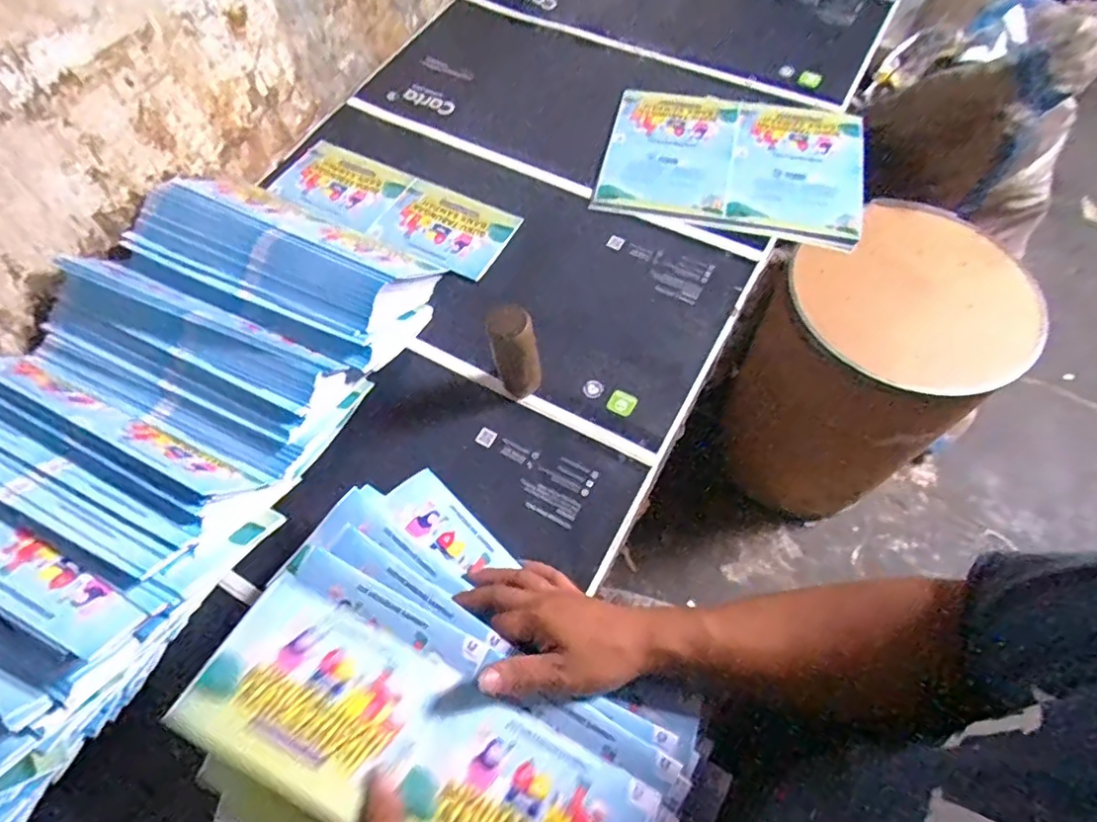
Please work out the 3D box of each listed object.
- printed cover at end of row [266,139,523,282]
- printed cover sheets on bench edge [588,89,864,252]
[{"bbox_3d":[-0.190,-0.251,0.724,0.308,0.010,0.114,23,65,14],"label":"printed cover at end of row"},{"bbox_3d":[0.224,-0.313,0.736,0.304,0.017,0.221,11,63,8],"label":"printed cover sheets on bench edge"}]

